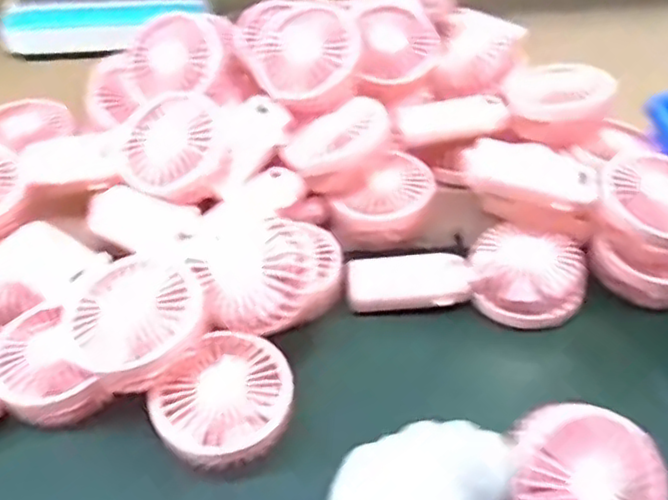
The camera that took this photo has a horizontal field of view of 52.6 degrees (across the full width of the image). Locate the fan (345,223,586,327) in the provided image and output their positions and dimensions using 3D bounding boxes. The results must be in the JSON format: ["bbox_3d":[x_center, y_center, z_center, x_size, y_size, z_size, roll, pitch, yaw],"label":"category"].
[{"bbox_3d":[0.106,0.020,0.547,0.184,0.048,0.077,4,44,5],"label":"fan"}]

